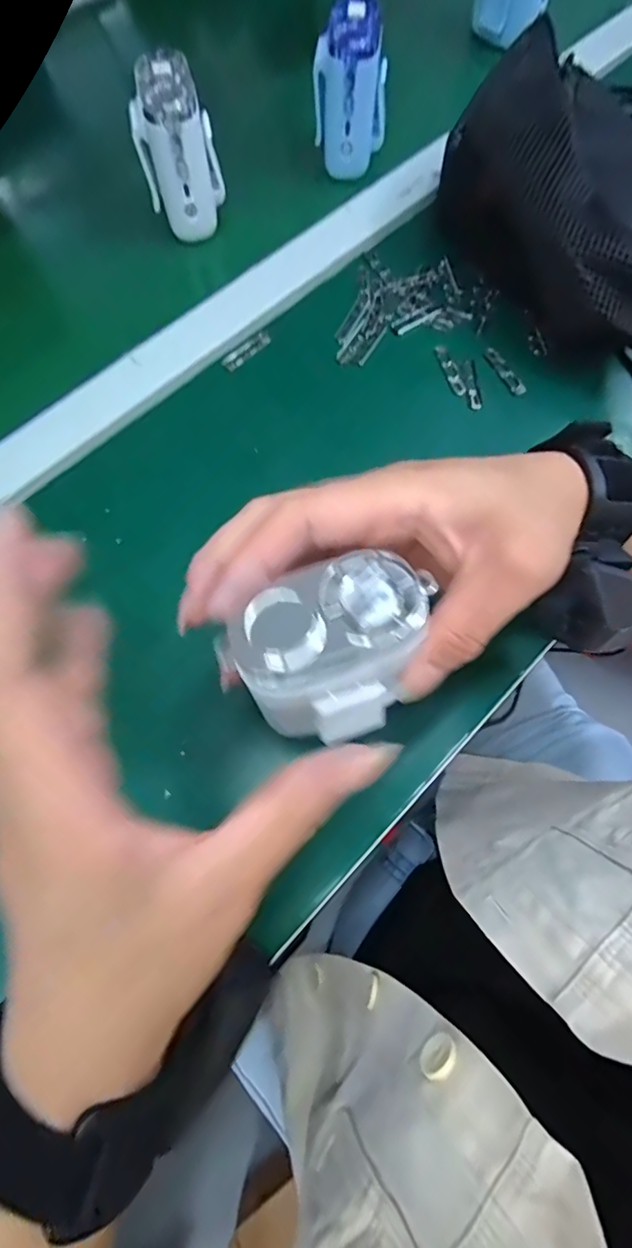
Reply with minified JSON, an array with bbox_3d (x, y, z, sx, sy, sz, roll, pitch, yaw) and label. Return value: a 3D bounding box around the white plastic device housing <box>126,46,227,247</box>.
[{"bbox_3d":[-0.101,-0.344,0.379,0.055,0.083,0.059,-14,72,-4],"label":"white plastic device housing"}]

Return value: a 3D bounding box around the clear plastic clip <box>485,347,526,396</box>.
[{"bbox_3d":[0.133,-0.178,0.361,0.009,0.004,0.043,-24,73,-8],"label":"clear plastic clip"}]

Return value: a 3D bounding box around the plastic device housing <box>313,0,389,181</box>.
[{"bbox_3d":[0.028,-0.416,0.406,0.053,0.082,0.057,10,71,4],"label":"plastic device housing"}]

